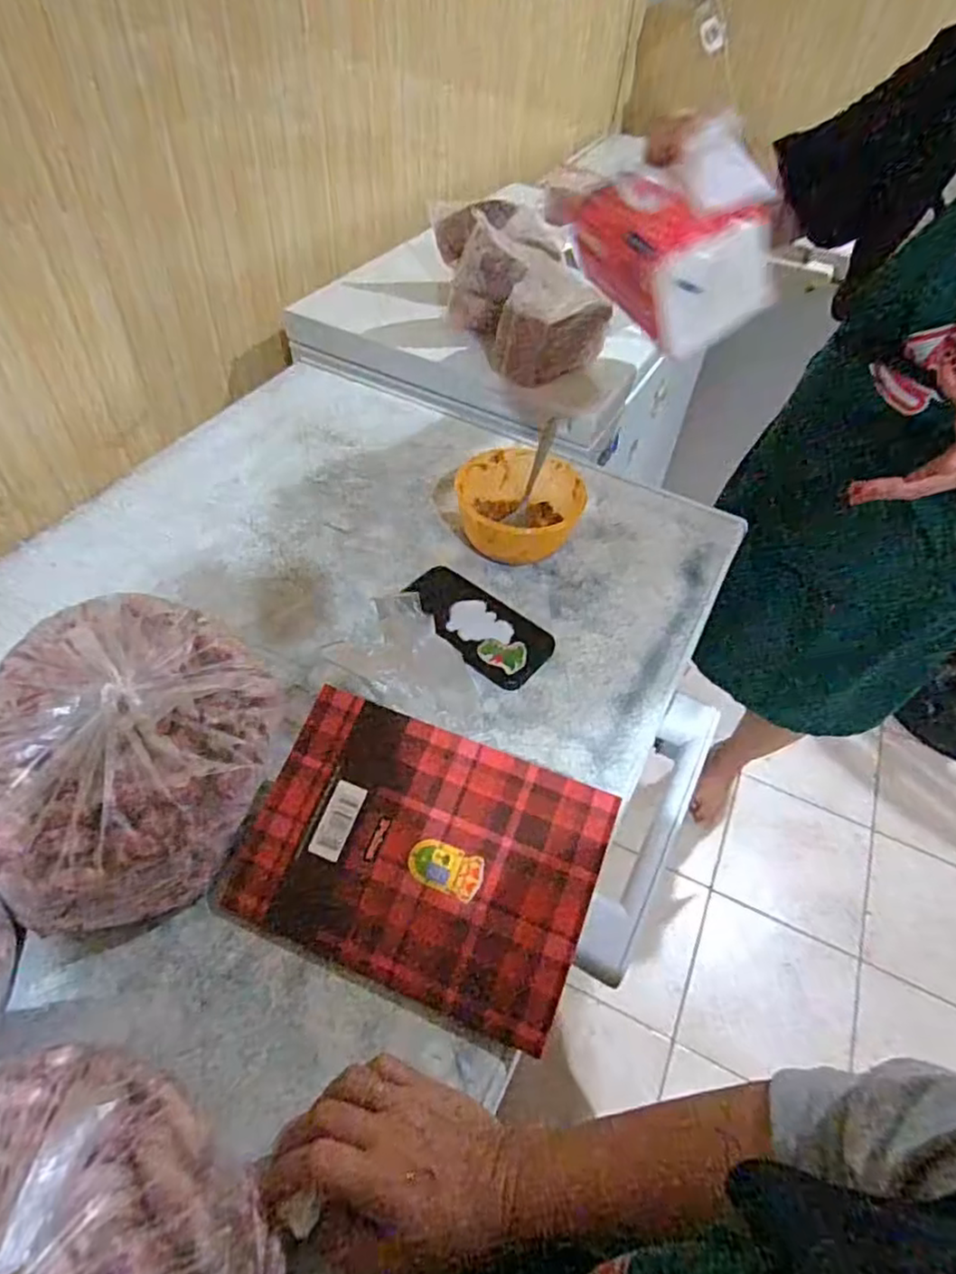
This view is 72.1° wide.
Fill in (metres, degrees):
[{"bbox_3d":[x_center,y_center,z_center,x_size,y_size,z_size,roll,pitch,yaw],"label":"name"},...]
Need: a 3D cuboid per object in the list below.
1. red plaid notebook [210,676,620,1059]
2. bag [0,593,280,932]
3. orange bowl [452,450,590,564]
[{"bbox_3d":[-0.041,0.154,0.471,0.244,0.009,0.175,19,73,11],"label":"red plaid notebook"},{"bbox_3d":[-0.257,0.084,0.490,0.200,0.111,0.218,-31,60,-26],"label":"bag"},{"bbox_3d":[0.041,-0.140,0.717,0.131,0.078,0.130,3,51,-3],"label":"orange bowl"}]

